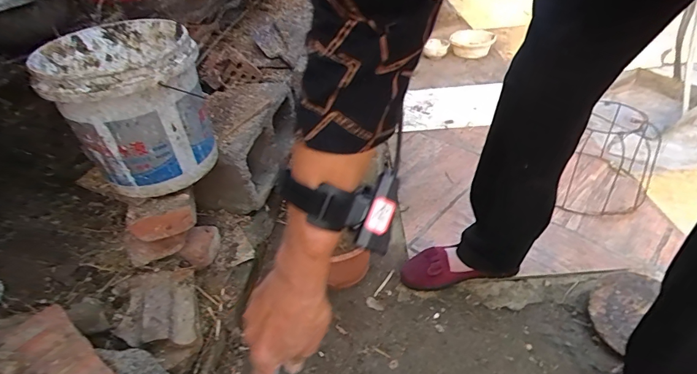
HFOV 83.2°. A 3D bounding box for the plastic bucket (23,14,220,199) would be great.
[{"bbox_3d":[-0.406,-0.146,0.778,0.249,0.276,0.261,-28,44,-23],"label":"plastic bucket"}]

